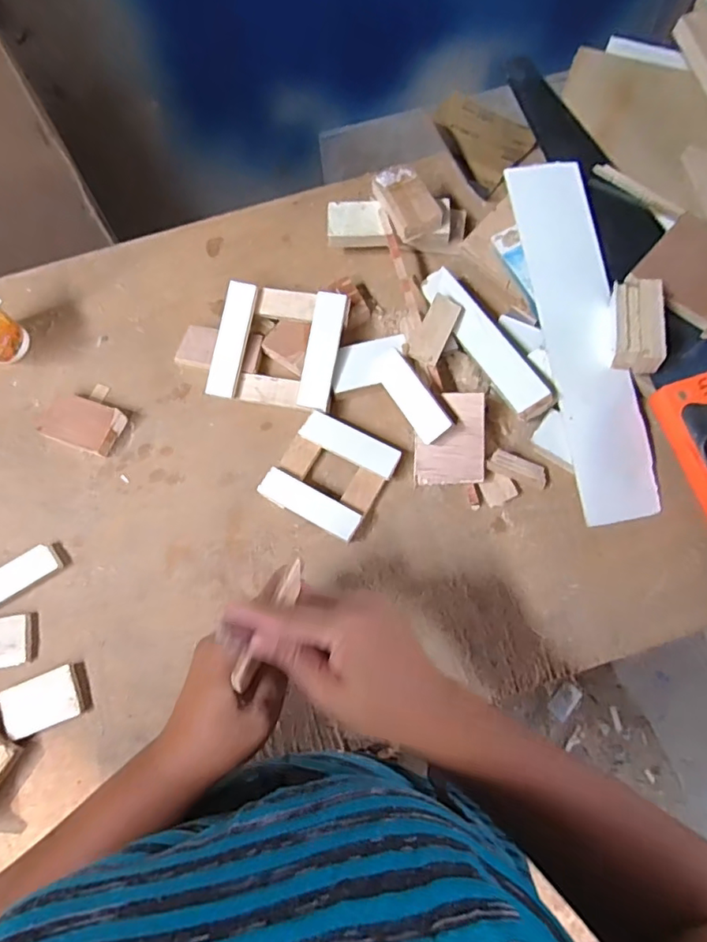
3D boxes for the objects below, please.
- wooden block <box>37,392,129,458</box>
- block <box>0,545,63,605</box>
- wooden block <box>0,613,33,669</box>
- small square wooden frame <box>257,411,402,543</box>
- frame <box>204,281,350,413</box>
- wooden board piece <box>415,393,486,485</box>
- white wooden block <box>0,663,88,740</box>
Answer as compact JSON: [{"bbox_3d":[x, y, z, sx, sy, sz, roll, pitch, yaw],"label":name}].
[{"bbox_3d":[-0.249,-0.042,0.505,0.065,0.020,0.044,17,74,6],"label":"wooden block"},{"bbox_3d":[-0.291,0.092,0.471,0.077,0.010,0.029,-34,75,-9],"label":"block"},{"bbox_3d":[-0.290,0.142,0.453,0.047,0.009,0.040,-10,73,-2],"label":"wooden block"},{"bbox_3d":[-0.020,0.003,0.485,0.092,0.018,0.091,28,76,9],"label":"small square wooden frame"},{"bbox_3d":[-0.070,-0.116,0.509,0.113,0.017,0.108,11,88,6],"label":"frame"},{"bbox_3d":[0.084,-0.028,0.480,0.060,0.009,0.078,-1,86,17],"label":"wooden board piece"},{"bbox_3d":[-0.247,0.185,0.438,0.058,0.011,0.039,-21,74,-5],"label":"white wooden block"}]

